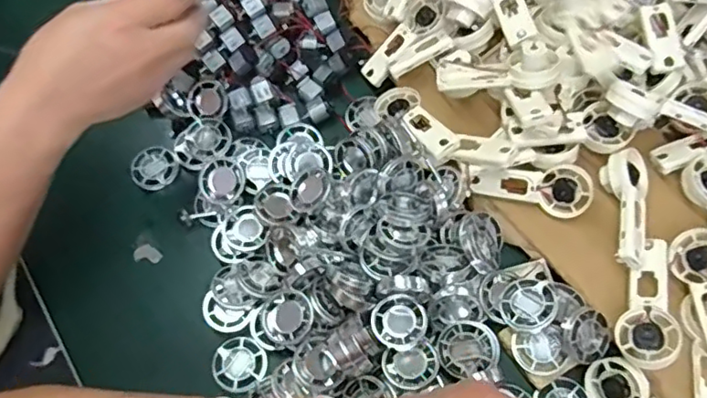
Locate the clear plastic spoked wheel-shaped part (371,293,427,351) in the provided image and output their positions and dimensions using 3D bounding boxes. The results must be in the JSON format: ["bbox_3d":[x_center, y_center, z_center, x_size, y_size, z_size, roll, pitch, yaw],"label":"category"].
[{"bbox_3d":[0.034,0.089,0.433,0.038,0.005,0.038,-1,66,3],"label":"clear plastic spoked wheel-shaped part"}]

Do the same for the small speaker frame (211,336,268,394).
[{"bbox_3d":[-0.086,0.125,0.450,0.039,0.007,0.041,-39,69,-13],"label":"small speaker frame"}]

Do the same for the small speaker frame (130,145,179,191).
[{"bbox_3d":[-0.176,-0.027,0.528,0.040,0.012,0.037,-39,69,-14],"label":"small speaker frame"}]

